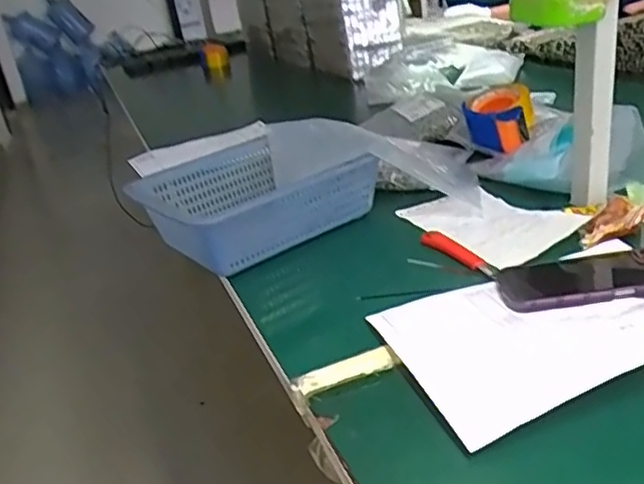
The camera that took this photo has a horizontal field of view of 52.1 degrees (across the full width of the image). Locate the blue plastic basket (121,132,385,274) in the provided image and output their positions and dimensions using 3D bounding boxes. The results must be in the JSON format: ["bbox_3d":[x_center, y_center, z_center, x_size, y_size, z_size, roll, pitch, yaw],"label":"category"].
[{"bbox_3d":[-0.095,-0.045,0.863,0.237,0.098,0.249,18,36,41],"label":"blue plastic basket"}]

